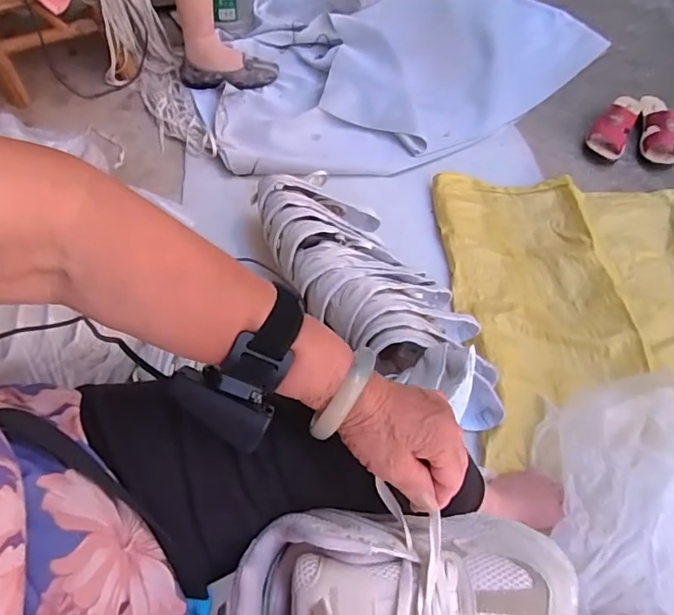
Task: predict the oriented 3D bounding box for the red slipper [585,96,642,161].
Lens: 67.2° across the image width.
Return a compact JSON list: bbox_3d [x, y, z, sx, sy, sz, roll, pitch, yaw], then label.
[{"bbox_3d":[0.649,-0.433,1.183,0.087,0.063,0.198,26,63,16],"label":"red slipper"}]

